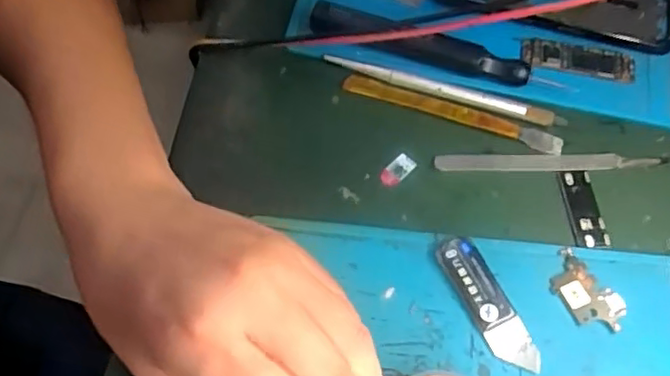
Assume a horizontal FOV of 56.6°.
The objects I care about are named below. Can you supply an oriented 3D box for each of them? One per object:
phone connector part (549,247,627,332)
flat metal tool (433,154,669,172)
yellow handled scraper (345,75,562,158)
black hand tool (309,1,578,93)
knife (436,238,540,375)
[{"bbox_3d":[0.116,0.049,0.288,0.024,0.004,0.039,-39,69,-21],"label":"phone connector part"},{"bbox_3d":[0.113,-0.014,0.324,0.122,0.004,0.010,0,60,-2],"label":"flat metal tool"},{"bbox_3d":[0.063,-0.042,0.336,0.120,0.004,0.012,18,61,8],"label":"yellow handled scraper"},{"bbox_3d":[0.057,-0.077,0.345,0.145,0.018,0.015,16,61,7],"label":"black hand tool"},{"bbox_3d":[0.069,0.053,0.282,0.018,0.006,0.066,-23,64,-14],"label":"knife"}]

